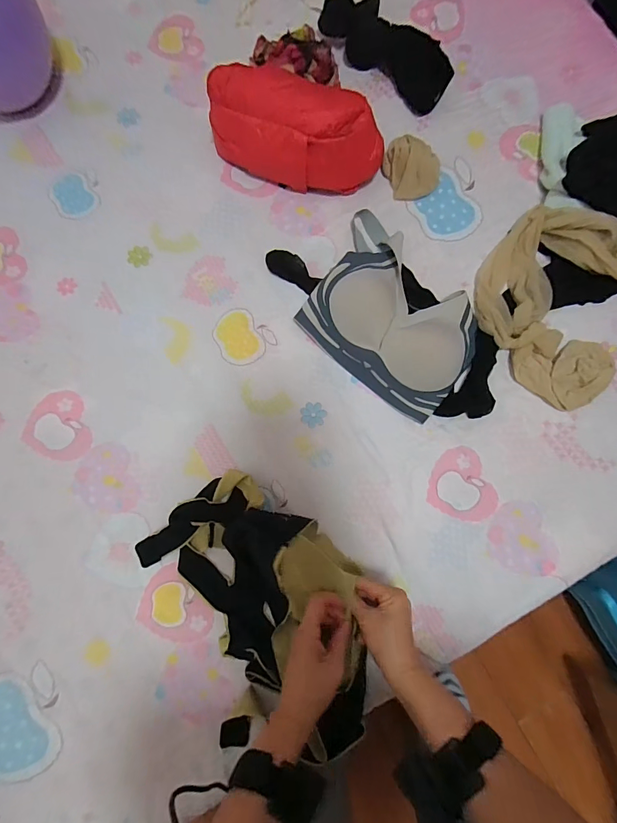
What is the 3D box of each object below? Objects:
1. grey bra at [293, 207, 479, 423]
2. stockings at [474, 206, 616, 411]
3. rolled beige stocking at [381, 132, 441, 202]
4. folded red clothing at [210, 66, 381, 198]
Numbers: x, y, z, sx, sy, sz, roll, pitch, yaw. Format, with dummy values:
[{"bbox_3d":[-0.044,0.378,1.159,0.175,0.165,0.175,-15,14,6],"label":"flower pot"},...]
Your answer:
[{"bbox_3d":[0.119,-0.147,0.567,0.211,0.042,0.294,-45,82,-7],"label":"grey bra"},{"bbox_3d":[0.362,-0.163,0.556,0.224,0.057,0.268,28,81,6],"label":"stockings"},{"bbox_3d":[0.164,-0.385,0.600,0.093,0.057,0.071,17,80,4],"label":"rolled beige stocking"},{"bbox_3d":[-0.022,-0.432,0.579,0.275,0.120,0.119,12,80,3],"label":"folded red clothing"}]

